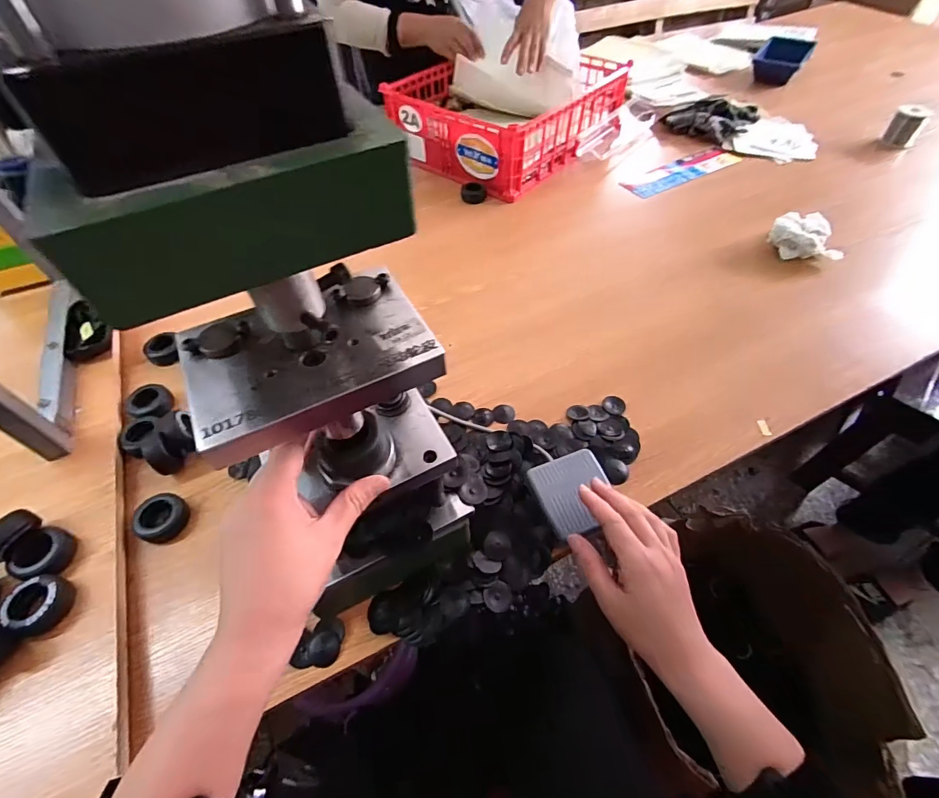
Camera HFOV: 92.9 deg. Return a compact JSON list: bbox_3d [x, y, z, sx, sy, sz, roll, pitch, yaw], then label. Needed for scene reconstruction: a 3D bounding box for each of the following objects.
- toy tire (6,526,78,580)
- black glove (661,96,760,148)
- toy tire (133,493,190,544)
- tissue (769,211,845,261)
[{"bbox_3d":[-0.399,0.146,0.421,0.046,0.024,0.047,-1,53,1],"label":"toy tire"},{"bbox_3d":[0.512,-0.604,0.952,0.172,0.042,0.135,29,59,21],"label":"black glove"},{"bbox_3d":[-0.317,0.122,0.460,0.048,0.016,0.047,1,55,-1],"label":"toy tire"},{"bbox_3d":[0.529,-0.253,0.702,0.106,0.052,0.063,29,59,18],"label":"tissue"}]

